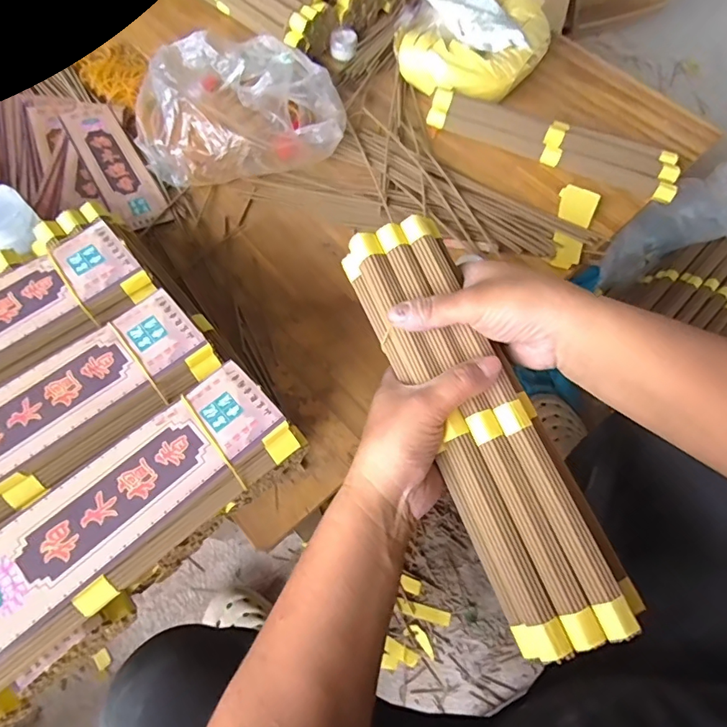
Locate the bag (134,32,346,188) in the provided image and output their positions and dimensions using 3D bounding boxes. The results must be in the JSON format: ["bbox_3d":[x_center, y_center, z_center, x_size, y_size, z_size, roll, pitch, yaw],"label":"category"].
[{"bbox_3d":[-0.148,-0.310,0.576,0.240,0.068,0.181,-17,66,-10],"label":"bag"}]

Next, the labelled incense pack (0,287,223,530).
[{"bbox_3d":[-0.244,0.069,0.316,0.313,0.039,0.092,-34,70,-16],"label":"labelled incense pack"}]

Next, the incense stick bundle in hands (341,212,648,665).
[{"bbox_3d":[0.080,0.035,0.351,0.077,0.037,0.316,-21,72,-12],"label":"incense stick bundle in hands"}]

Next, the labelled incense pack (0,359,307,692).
[{"bbox_3d":[-0.188,0.124,0.301,0.319,0.055,0.080,-38,71,-18],"label":"labelled incense pack"}]

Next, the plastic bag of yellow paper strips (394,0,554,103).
[{"bbox_3d":[0.151,-0.446,0.662,0.193,0.062,0.224,18,65,7],"label":"plastic bag of yellow paper strips"}]

